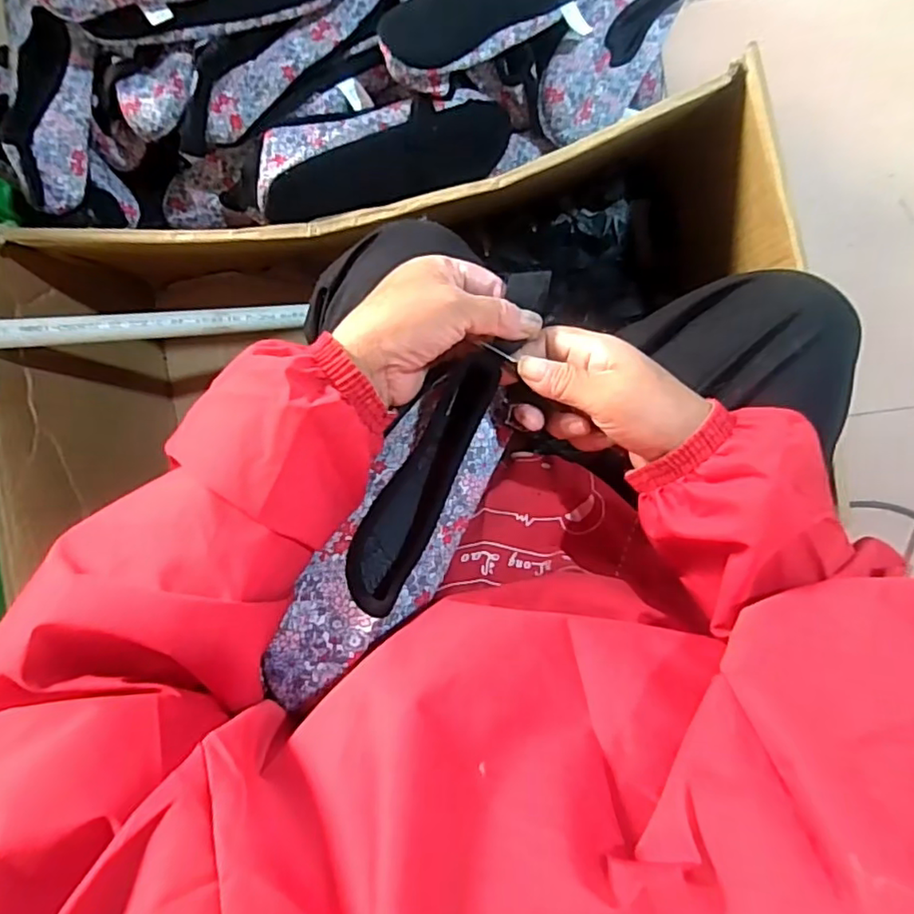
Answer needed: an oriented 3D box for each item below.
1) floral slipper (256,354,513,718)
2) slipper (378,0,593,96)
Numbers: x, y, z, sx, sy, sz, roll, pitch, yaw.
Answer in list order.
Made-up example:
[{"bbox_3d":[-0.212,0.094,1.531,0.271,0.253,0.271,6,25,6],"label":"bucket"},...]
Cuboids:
[{"bbox_3d":[-0.035,0.044,0.372,0.075,0.053,0.228,31,78,-1],"label":"floral slipper"},{"bbox_3d":[0.035,-0.418,0.569,0.262,0.054,0.097,-42,91,-18],"label":"slipper"}]

